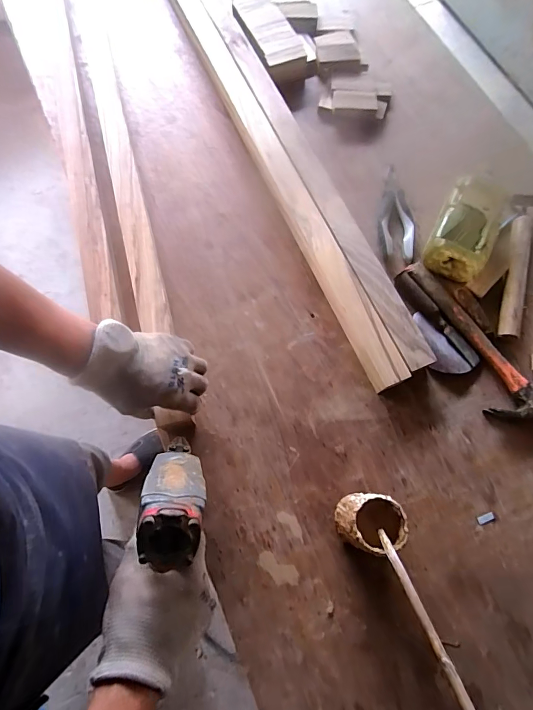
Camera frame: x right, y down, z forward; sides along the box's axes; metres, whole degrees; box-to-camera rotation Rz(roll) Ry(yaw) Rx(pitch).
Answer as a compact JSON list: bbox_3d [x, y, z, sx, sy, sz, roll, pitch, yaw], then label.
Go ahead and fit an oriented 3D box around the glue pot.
[{"bbox_3d":[0.126,0.207,0.477,0.071,0.089,0.067,5,72,1],"label":"glue pot"}]

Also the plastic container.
[{"bbox_3d":[0.325,-0.212,0.619,0.096,0.067,0.168,29,73,8],"label":"plastic container"}]

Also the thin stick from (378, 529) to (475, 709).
[{"bbox_3d":[0.137,0.227,0.348,0.010,0.187,0.008,-2,102,-2],"label":"thin stick"}]

